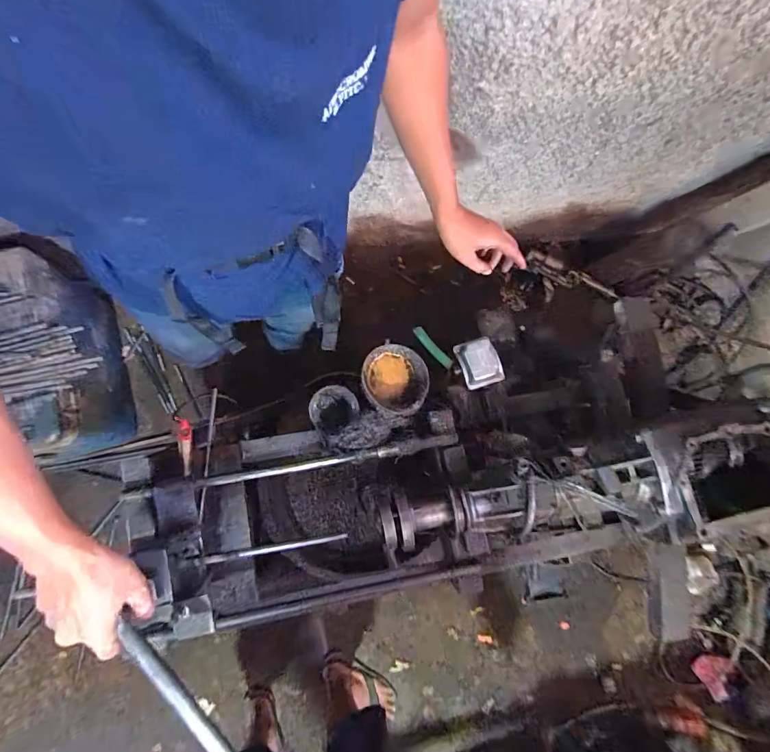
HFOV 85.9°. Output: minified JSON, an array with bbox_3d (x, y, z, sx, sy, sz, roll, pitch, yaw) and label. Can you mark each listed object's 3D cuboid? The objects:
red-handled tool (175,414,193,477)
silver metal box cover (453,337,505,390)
[{"bbox_3d":[-0.338,0.117,0.700,0.019,0.023,0.097,-8,83,-7],"label":"red-handled tool"},{"bbox_3d":[0.174,-0.025,0.769,0.077,0.023,0.090,-18,85,-8],"label":"silver metal box cover"}]

